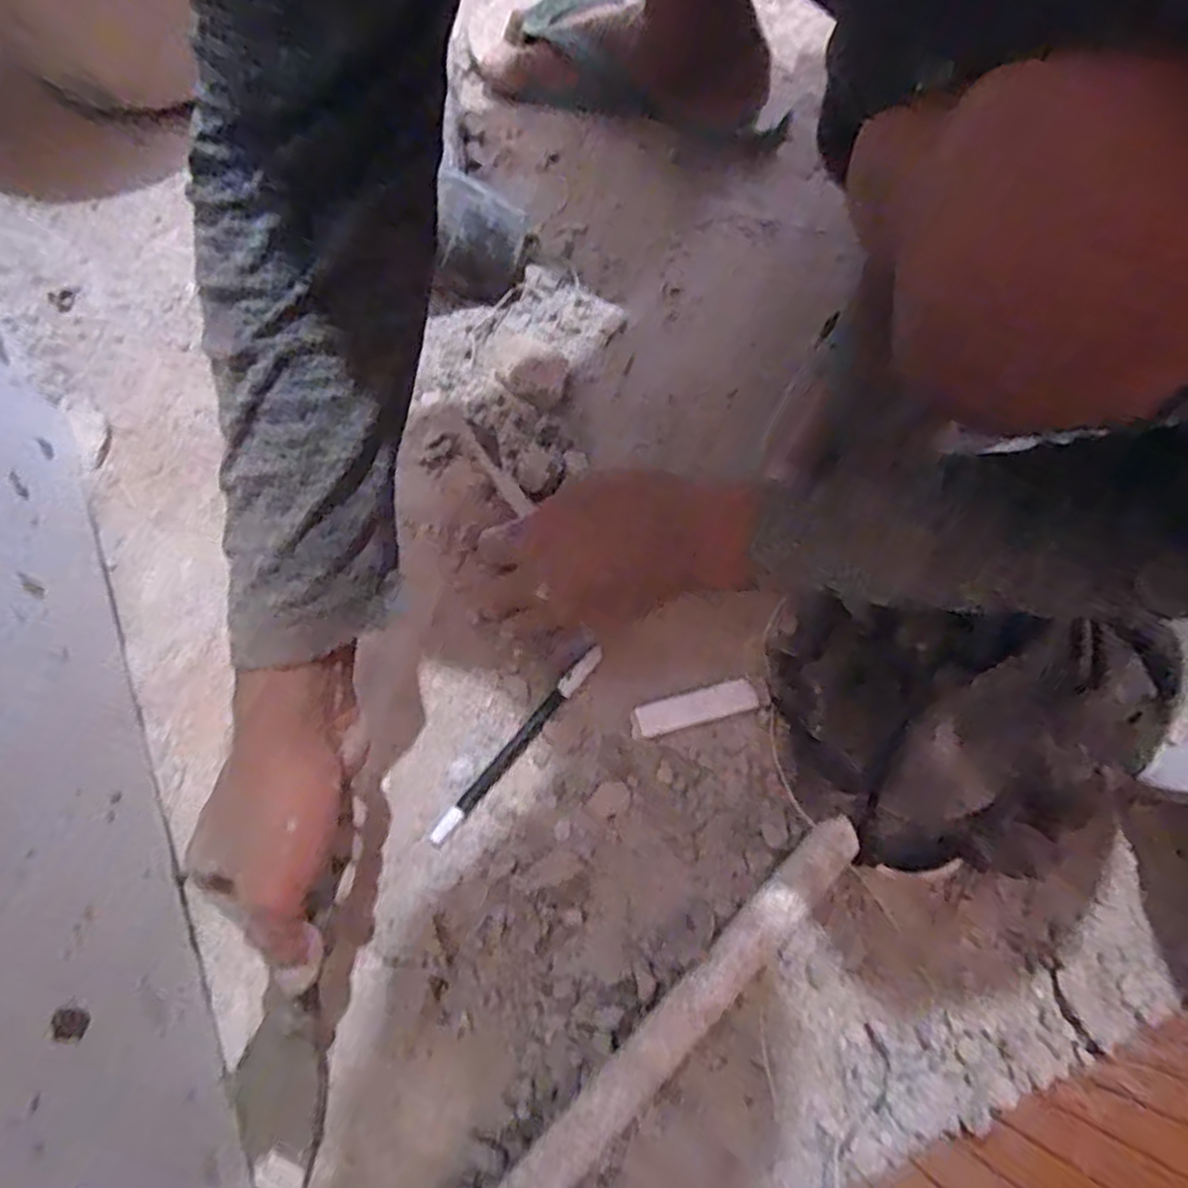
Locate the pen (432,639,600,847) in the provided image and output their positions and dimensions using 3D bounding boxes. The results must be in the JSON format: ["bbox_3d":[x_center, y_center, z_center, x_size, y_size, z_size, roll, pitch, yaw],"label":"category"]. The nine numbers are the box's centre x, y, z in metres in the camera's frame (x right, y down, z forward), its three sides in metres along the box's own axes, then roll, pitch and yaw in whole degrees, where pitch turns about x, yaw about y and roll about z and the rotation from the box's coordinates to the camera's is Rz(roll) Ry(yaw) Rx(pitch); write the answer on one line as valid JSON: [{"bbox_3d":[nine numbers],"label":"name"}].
[{"bbox_3d":[-0.044,0.087,0.442,0.011,0.009,0.144,39,74,10],"label":"pen"}]

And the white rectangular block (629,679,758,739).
[{"bbox_3d":[0.060,0.070,0.453,0.076,0.013,0.019,-14,73,-7],"label":"white rectangular block"}]

